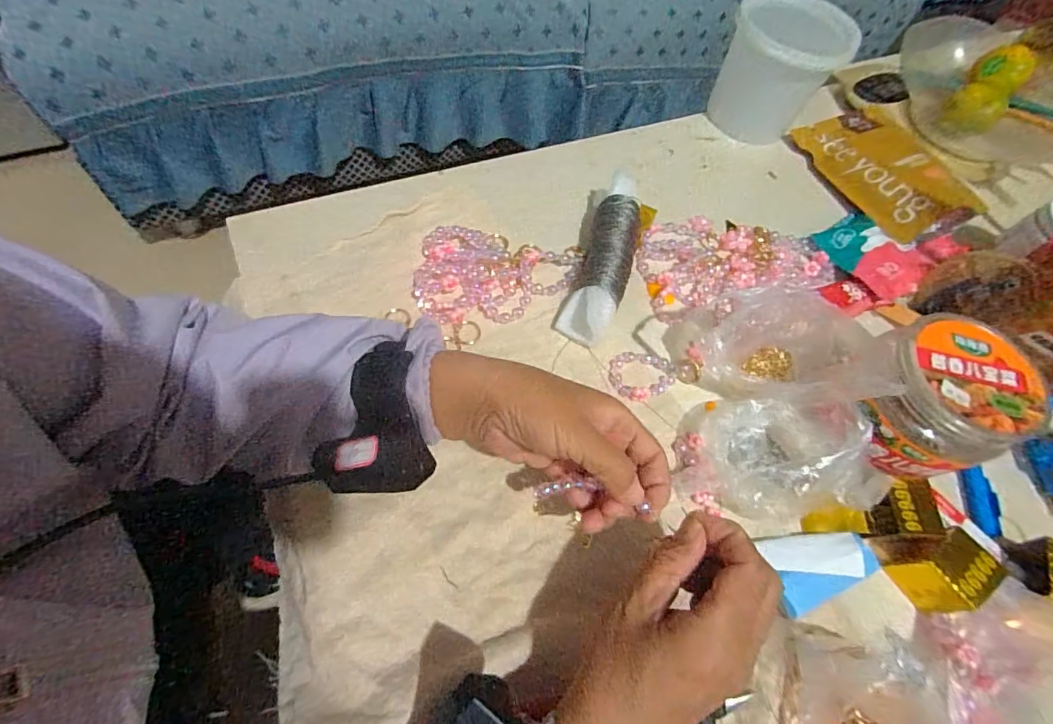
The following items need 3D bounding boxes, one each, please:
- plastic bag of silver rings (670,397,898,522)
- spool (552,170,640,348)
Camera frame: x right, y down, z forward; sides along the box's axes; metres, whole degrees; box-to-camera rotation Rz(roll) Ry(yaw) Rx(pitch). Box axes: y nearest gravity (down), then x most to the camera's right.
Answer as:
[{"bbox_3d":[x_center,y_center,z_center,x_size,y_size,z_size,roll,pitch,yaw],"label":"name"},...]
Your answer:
[{"bbox_3d":[0.185,0.067,0.354,0.139,0.071,0.101,9,62,-3],"label":"plastic bag of silver rings"},{"bbox_3d":[0.074,-0.101,0.442,0.052,0.036,0.182,20,62,3],"label":"spool"}]

